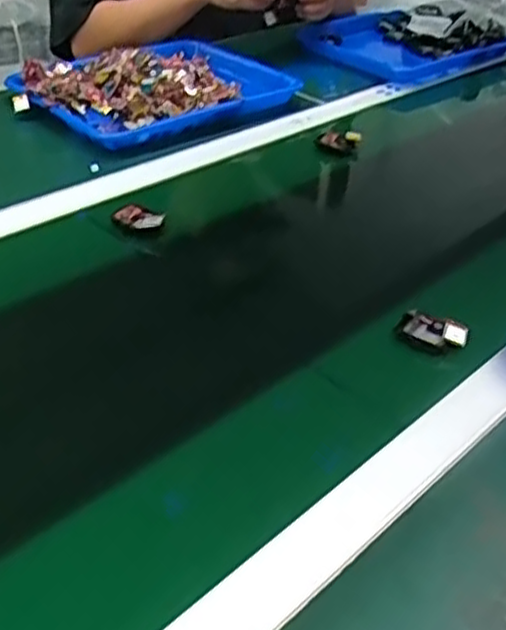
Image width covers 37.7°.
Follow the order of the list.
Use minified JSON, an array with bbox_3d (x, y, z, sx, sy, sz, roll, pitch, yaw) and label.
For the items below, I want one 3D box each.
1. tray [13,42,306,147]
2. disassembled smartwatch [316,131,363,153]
[{"bbox_3d":[-0.124,-0.306,0.986,0.340,0.049,0.227,-25,46,-34],"label":"tray"},{"bbox_3d":[0.107,-0.218,0.925,0.054,0.026,0.019,8,36,4],"label":"disassembled smartwatch"}]

